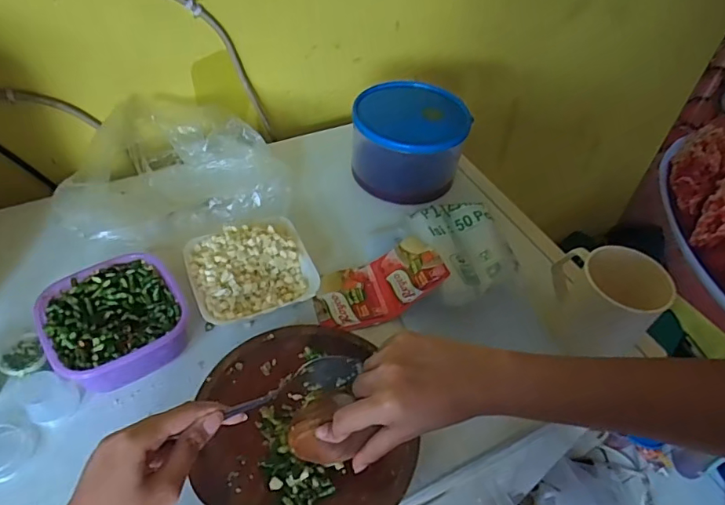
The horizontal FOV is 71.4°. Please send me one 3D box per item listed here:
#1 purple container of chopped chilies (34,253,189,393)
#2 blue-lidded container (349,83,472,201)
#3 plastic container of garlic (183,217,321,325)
[{"bbox_3d":[-0.231,0.068,0.482,0.114,0.059,0.113,-27,54,-23],"label":"purple container of chopped chilies"},{"bbox_3d":[0.060,-0.145,0.665,0.140,0.105,0.112,14,49,11],"label":"blue-lidded container"},{"bbox_3d":[-0.118,0.020,0.540,0.122,0.047,0.112,-19,51,-18],"label":"plastic container of garlic"}]

